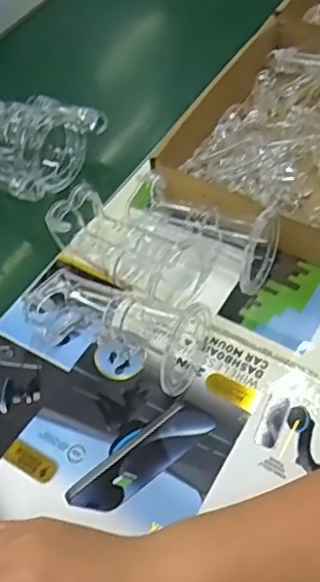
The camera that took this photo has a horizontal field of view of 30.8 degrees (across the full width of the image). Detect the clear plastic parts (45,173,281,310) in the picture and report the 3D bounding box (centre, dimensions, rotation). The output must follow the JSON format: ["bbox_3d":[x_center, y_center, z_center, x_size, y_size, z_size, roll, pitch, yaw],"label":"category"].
[{"bbox_3d":[0.002,-0.044,0.500,0.182,0.050,0.103,20,58,18],"label":"clear plastic parts"}]

